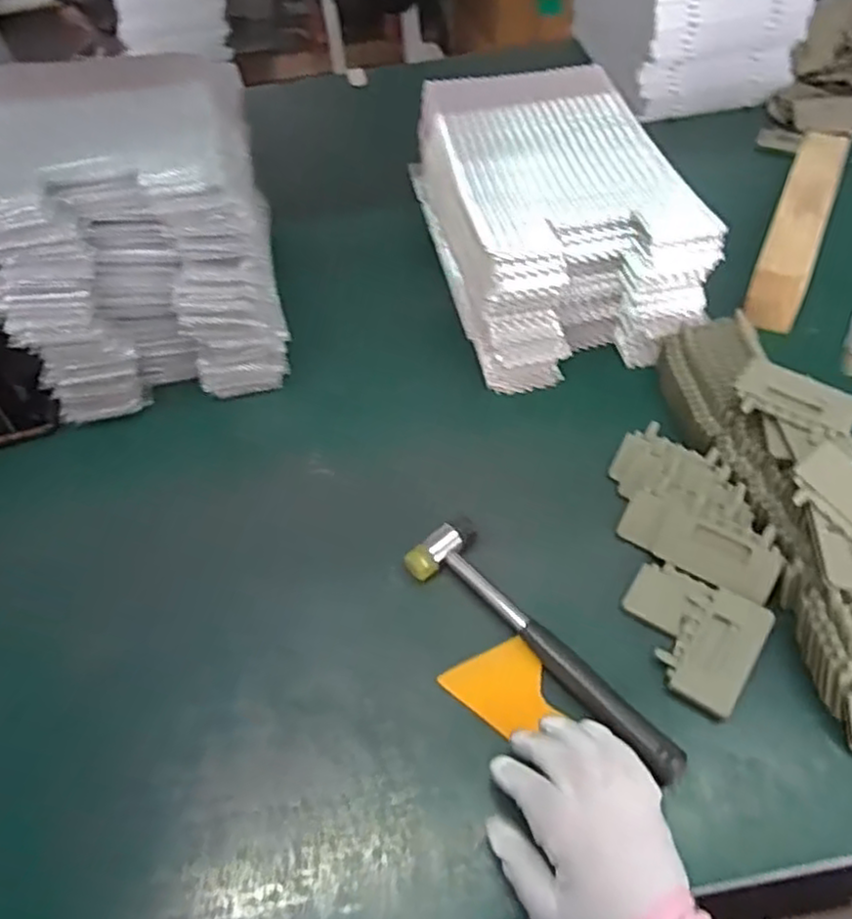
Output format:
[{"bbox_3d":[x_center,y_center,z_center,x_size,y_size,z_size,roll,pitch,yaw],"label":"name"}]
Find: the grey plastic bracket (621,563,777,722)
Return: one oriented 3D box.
[{"bbox_3d":[0.186,0.123,0.500,0.095,0.019,0.083,28,57,26],"label":"grey plastic bracket"}]

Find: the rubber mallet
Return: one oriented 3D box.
[{"bbox_3d":[0.088,0.127,0.509,0.234,0.020,0.059,35,61,30],"label":"rubber mallet"}]

